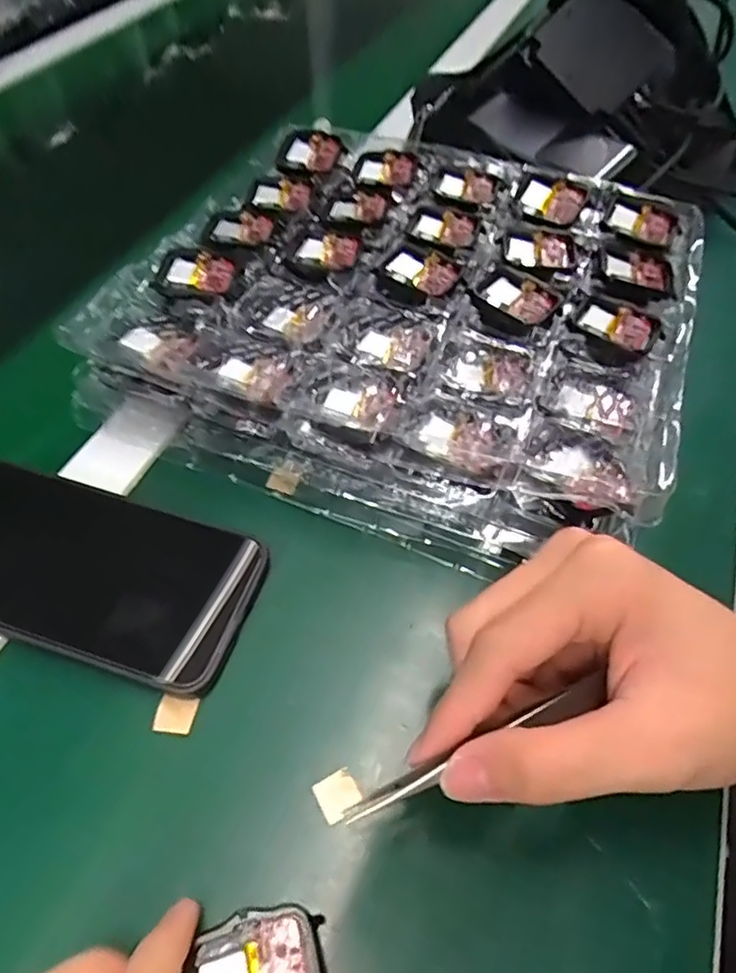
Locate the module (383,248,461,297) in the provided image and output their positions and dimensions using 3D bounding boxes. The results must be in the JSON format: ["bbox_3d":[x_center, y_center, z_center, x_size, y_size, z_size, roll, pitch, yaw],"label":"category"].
[{"bbox_3d":[0.030,-0.122,0.344,0.040,0.006,0.029,26,57,18],"label":"module"}]

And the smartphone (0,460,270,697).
[{"bbox_3d":[-0.133,0.037,0.280,0.160,0.008,0.077,15,55,9],"label":"smartphone"}]

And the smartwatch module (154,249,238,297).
[{"bbox_3d":[-0.098,-0.120,0.340,0.043,0.008,0.035,7,53,5],"label":"smartwatch module"}]

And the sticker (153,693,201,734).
[{"bbox_3d":[-0.079,0.093,0.248,0.016,0.004,0.015,7,53,5],"label":"sticker"}]

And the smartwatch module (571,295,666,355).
[{"bbox_3d":[0.130,-0.083,0.319,0.044,0.011,0.036,24,56,17],"label":"smartwatch module"}]

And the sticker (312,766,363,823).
[{"bbox_3d":[-0.011,0.118,0.232,0.016,0.004,0.015,-25,57,-18],"label":"sticker"}]

